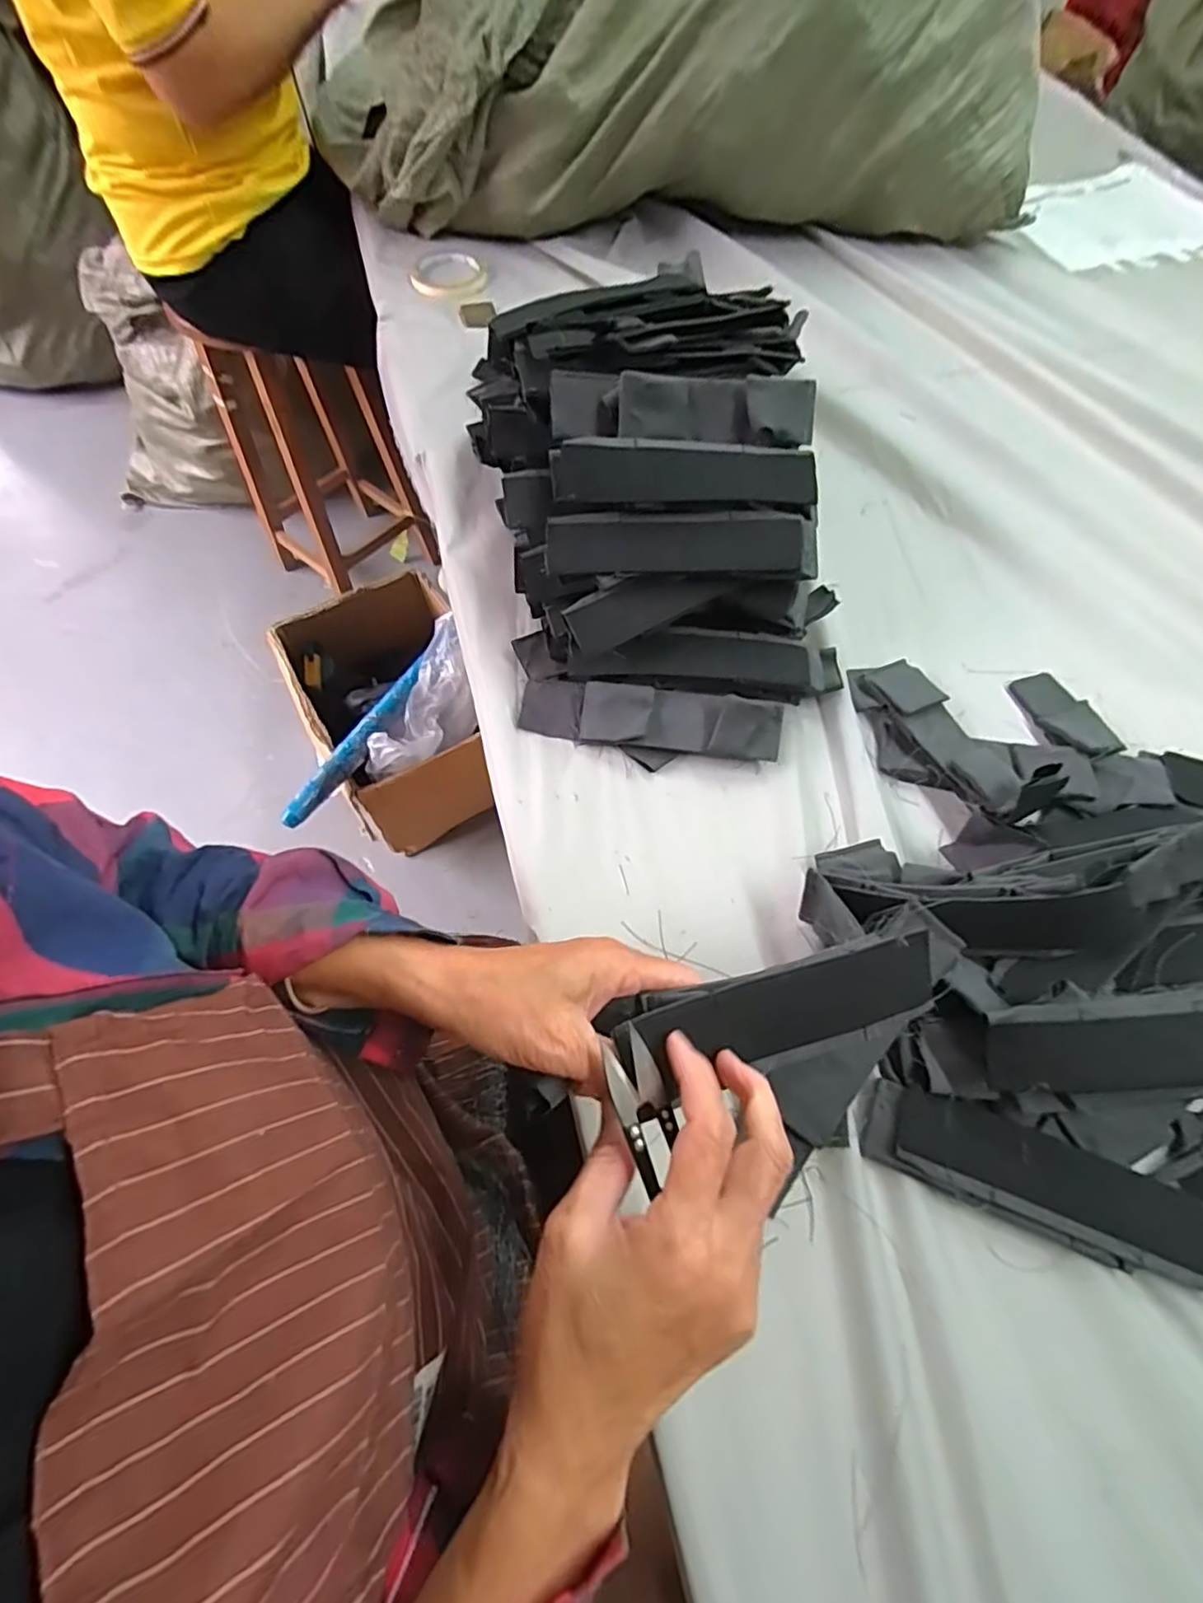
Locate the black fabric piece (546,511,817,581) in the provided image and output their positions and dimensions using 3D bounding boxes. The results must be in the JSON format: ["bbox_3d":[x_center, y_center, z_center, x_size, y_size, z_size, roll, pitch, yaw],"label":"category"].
[{"bbox_3d":[0.061,-0.186,0.469,0.198,0.017,0.044,-2,87,-1],"label":"black fabric piece"}]

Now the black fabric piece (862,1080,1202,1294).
[{"bbox_3d":[0.251,0.216,0.360,0.196,0.016,0.050,21,64,8],"label":"black fabric piece"}]

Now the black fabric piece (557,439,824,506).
[{"bbox_3d":[0.060,-0.235,0.461,0.188,0.013,0.043,-2,94,-7],"label":"black fabric piece"}]

